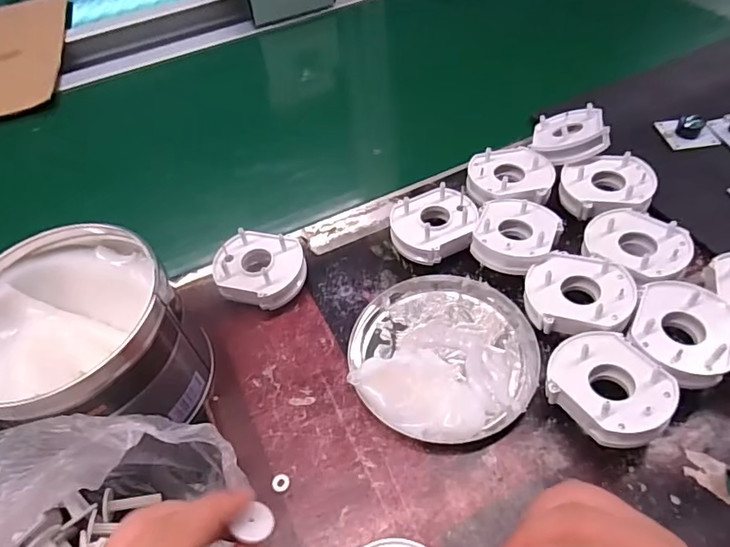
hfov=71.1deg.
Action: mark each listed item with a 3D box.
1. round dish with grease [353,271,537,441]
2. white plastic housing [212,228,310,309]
[{"bbox_3d":[0.053,0.049,0.356,0.127,0.030,0.127,-3,52,4],"label":"round dish with grease"},{"bbox_3d":[-0.081,-0.001,0.409,0.069,0.034,0.060,17,56,18],"label":"white plastic housing"}]

